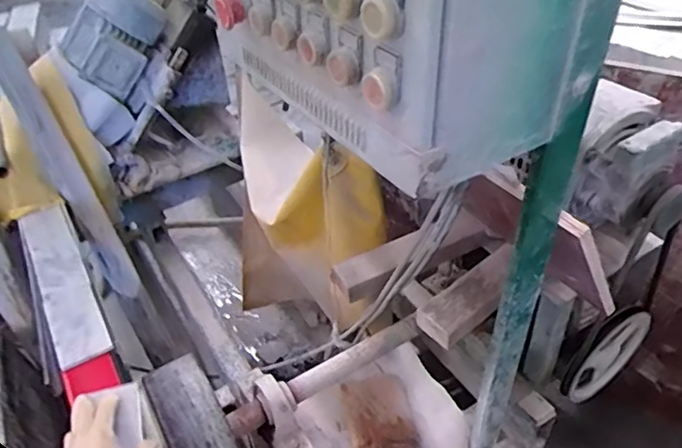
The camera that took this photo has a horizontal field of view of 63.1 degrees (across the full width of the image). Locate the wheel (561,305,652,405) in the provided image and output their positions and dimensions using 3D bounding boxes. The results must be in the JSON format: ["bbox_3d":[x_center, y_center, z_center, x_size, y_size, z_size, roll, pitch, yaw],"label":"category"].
[{"bbox_3d":[0.480,0.238,1.003,0.193,0.213,0.021,-21,42,-20],"label":"wheel"}]

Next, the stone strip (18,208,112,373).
[{"bbox_3d":[-0.441,0.089,0.881,0.074,0.045,0.340,-22,54,-21],"label":"stone strip"}]

